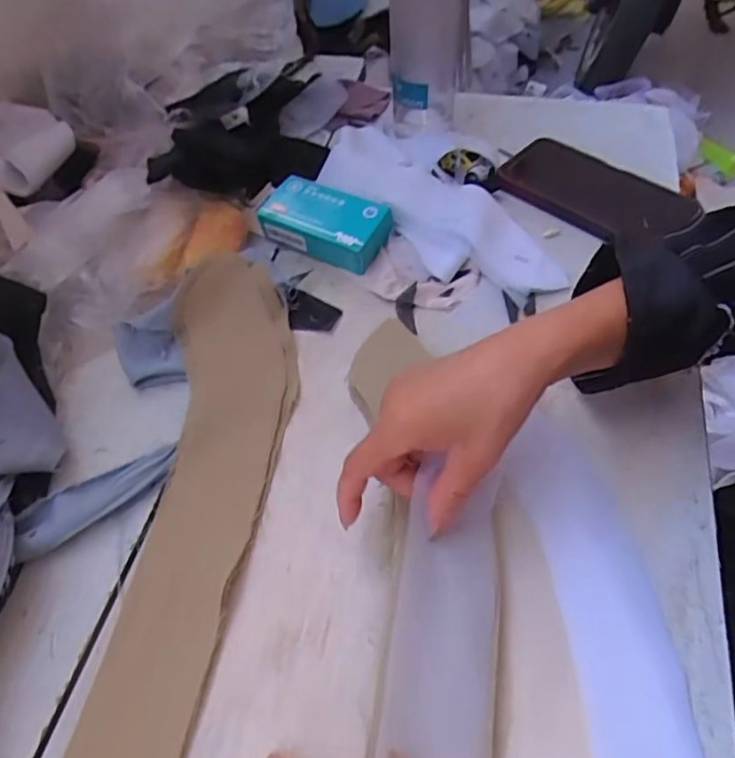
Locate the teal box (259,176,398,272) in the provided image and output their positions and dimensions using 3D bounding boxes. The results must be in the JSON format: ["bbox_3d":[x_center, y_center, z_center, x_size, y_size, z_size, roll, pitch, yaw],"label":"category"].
[{"bbox_3d":[-0.036,-0.134,0.495,0.103,0.035,0.054,24,60,20],"label":"teal box"}]

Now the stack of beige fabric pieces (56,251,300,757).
[{"bbox_3d":[-0.120,0.108,0.341,0.095,0.024,0.466,10,55,-1],"label":"stack of beige fabric pieces"}]

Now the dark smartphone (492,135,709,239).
[{"bbox_3d":[0.200,-0.171,0.519,0.159,0.008,0.086,35,64,25],"label":"dark smartphone"}]

